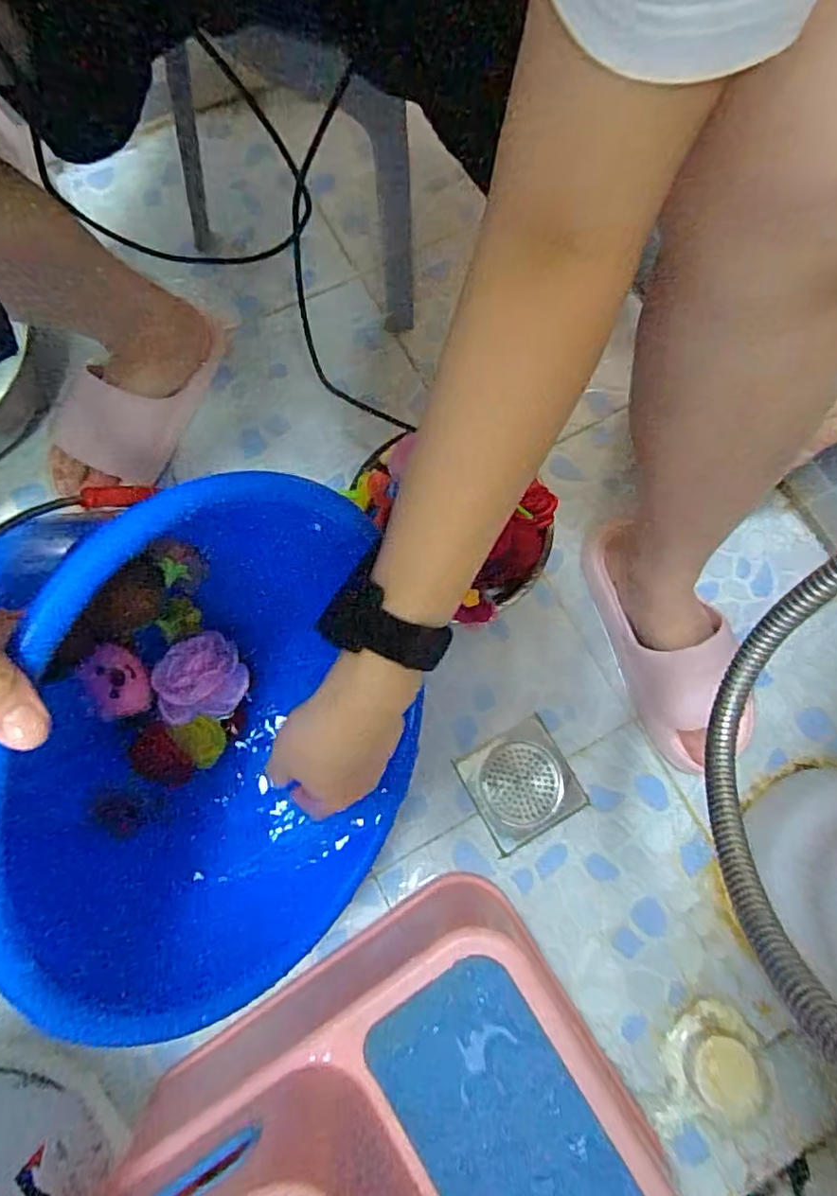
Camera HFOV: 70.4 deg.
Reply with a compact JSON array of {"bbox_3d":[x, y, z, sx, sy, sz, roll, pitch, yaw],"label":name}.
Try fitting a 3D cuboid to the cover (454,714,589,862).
[{"bbox_3d":[0.100,0.183,0.584,0.099,0.007,0.100,-29,79,-8],"label":"cover"}]

